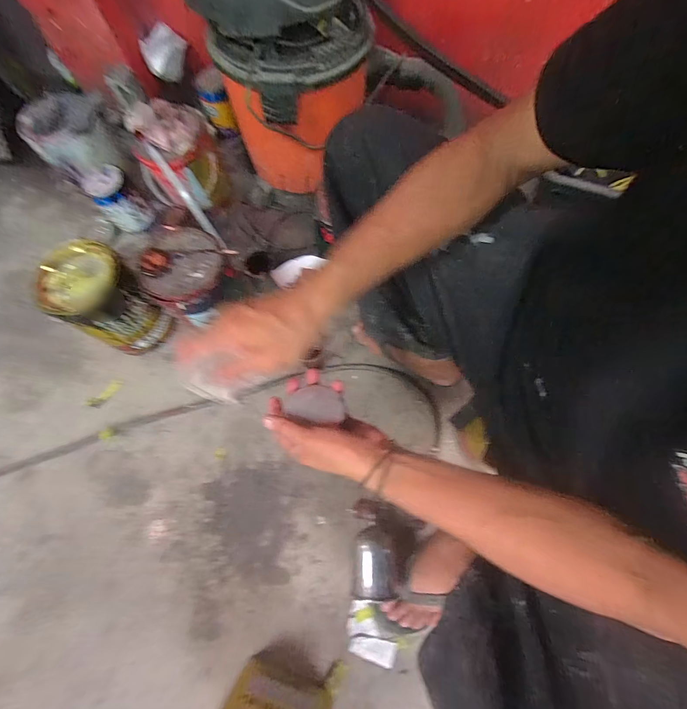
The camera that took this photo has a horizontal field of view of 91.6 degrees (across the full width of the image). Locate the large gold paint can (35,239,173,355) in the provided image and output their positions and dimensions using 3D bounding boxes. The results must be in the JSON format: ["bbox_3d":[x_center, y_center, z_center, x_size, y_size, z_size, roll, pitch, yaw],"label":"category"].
[{"bbox_3d":[-0.501,-0.114,0.723,0.168,0.196,0.157,41,78,14],"label":"large gold paint can"}]

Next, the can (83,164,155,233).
[{"bbox_3d":[-0.576,-0.394,0.868,0.096,0.132,0.098,0,70,1],"label":"can"}]

